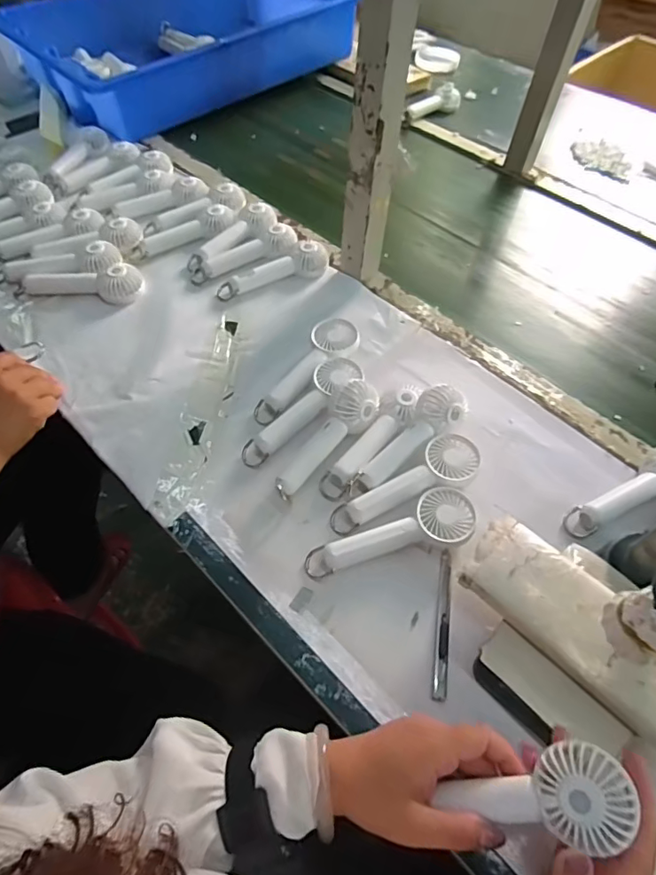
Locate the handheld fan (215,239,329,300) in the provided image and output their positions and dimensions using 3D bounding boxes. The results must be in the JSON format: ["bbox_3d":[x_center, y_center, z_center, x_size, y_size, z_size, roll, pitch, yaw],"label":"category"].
[{"bbox_3d":[-0.071,-0.227,0.702,0.162,0.032,0.044,-25,60,-21],"label":"handheld fan"}]

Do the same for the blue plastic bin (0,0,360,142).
[{"bbox_3d":[-0.303,-0.835,1.074,0.422,0.110,0.634,40,61,22],"label":"blue plastic bin"}]

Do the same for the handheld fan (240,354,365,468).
[{"bbox_3d":[-0.025,-0.031,0.559,0.048,0.051,0.161,35,59,19],"label":"handheld fan"}]

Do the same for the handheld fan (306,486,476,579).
[{"bbox_3d":[0.063,0.098,0.484,0.162,0.032,0.055,-20,59,-18],"label":"handheld fan"}]

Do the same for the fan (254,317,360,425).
[{"bbox_3d":[-0.020,-0.077,0.599,0.056,0.031,0.161,27,57,14],"label":"fan"}]

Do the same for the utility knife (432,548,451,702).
[{"bbox_3d":[0.102,0.162,0.459,0.011,0.005,0.130,10,54,3],"label":"utility knife"}]

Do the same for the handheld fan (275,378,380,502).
[{"bbox_3d":[-0.001,0.001,0.534,0.045,0.036,0.149,34,77,18],"label":"handheld fan"}]

